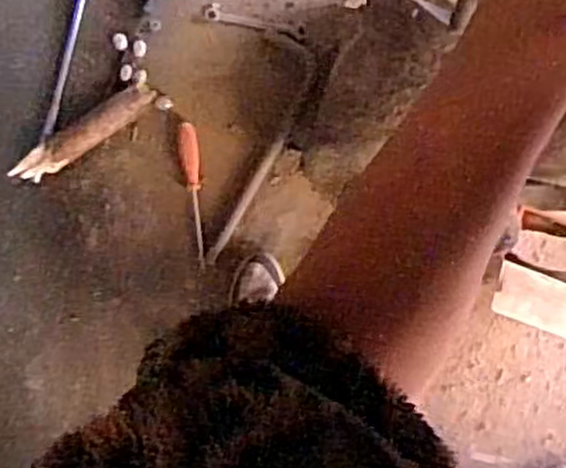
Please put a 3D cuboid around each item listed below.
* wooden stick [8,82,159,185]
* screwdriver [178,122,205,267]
[{"bbox_3d":[-0.371,-0.188,1.433,0.295,0.041,0.057,-35,87,6],"label":"wooden stick"},{"bbox_3d":[-0.159,-0.073,1.426,0.042,0.036,0.262,-11,90,6],"label":"screwdriver"}]

